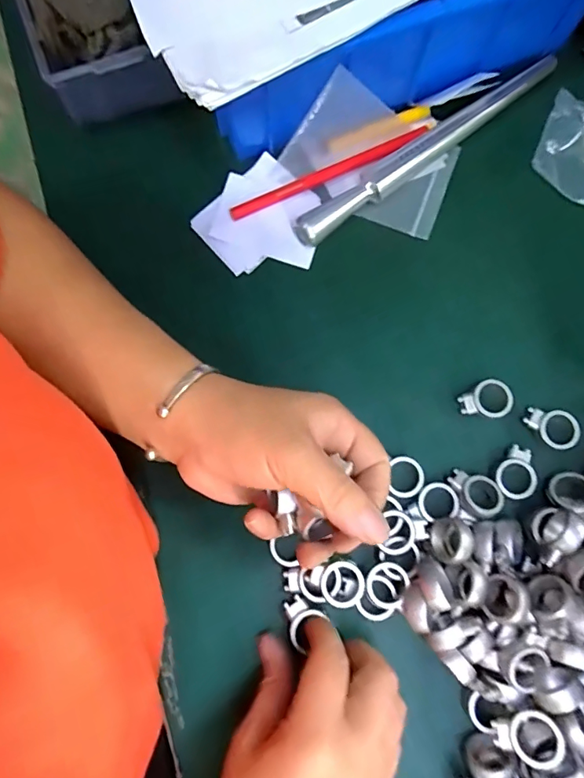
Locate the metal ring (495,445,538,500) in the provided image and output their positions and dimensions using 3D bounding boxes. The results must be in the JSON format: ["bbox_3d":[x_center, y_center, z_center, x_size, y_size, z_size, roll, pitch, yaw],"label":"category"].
[{"bbox_3d":[0.144,0.053,0.305,0.025,0.005,0.034,15,79,2],"label":"metal ring"}]

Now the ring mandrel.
[{"bbox_3d":[0.099,-0.172,0.342,0.229,0.018,0.018,-36,82,-6],"label":"ring mandrel"}]

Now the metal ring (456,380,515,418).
[{"bbox_3d":[0.128,0.007,0.314,0.034,0.004,0.025,-12,79,-3],"label":"metal ring"}]

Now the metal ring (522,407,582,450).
[{"bbox_3d":[0.171,0.024,0.312,0.036,0.004,0.025,31,80,5],"label":"metal ring"}]

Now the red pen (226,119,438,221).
[{"bbox_3d":[0.032,-0.156,0.340,0.162,0.008,0.012,-25,80,-6],"label":"red pen"}]

